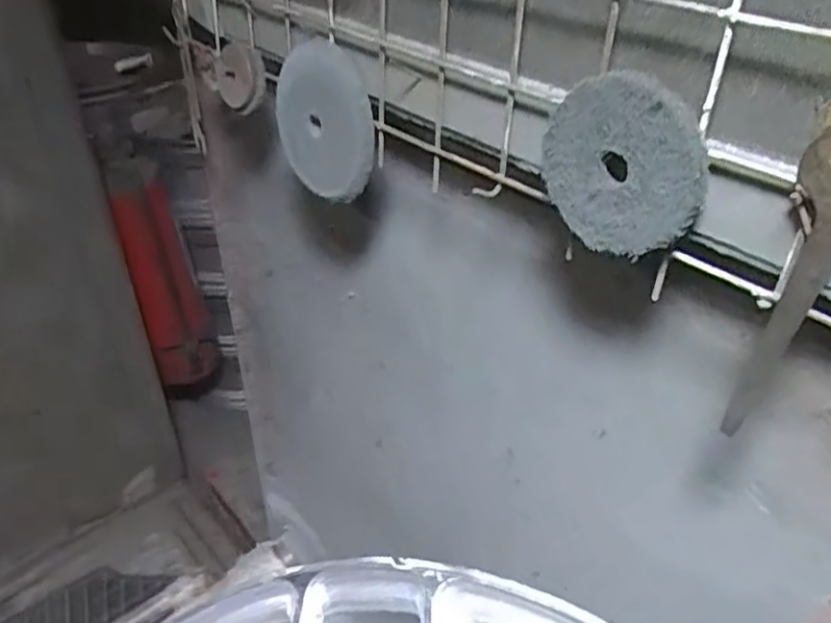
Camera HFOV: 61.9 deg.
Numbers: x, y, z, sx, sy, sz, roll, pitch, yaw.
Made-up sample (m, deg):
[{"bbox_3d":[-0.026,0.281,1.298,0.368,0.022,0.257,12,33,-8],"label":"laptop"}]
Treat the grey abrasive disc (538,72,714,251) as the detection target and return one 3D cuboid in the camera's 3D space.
[{"bbox_3d":[0.097,-0.070,0.330,0.012,0.080,0.082,-26,44,-35],"label":"grey abrasive disc"}]

